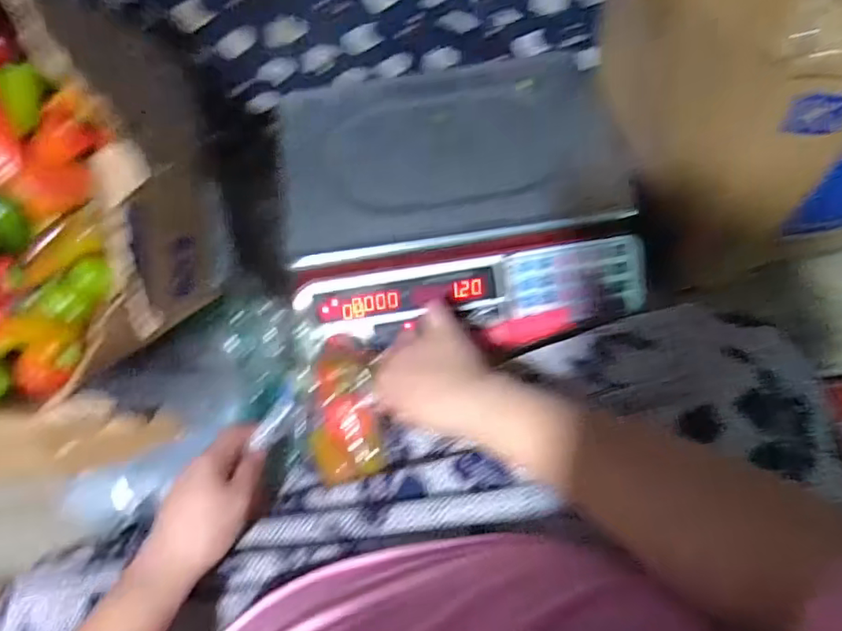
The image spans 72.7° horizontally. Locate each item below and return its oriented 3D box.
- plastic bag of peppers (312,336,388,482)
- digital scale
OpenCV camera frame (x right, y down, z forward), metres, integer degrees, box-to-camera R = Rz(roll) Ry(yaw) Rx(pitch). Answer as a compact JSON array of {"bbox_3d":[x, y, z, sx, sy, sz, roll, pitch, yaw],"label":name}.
[{"bbox_3d":[-0.067,0.079,0.501,0.064,0.044,0.126,-6,73,1],"label":"plastic bag of peppers"},{"bbox_3d":[0.033,-0.127,0.590,0.346,0.096,0.335,-11,65,-2],"label":"digital scale"}]

